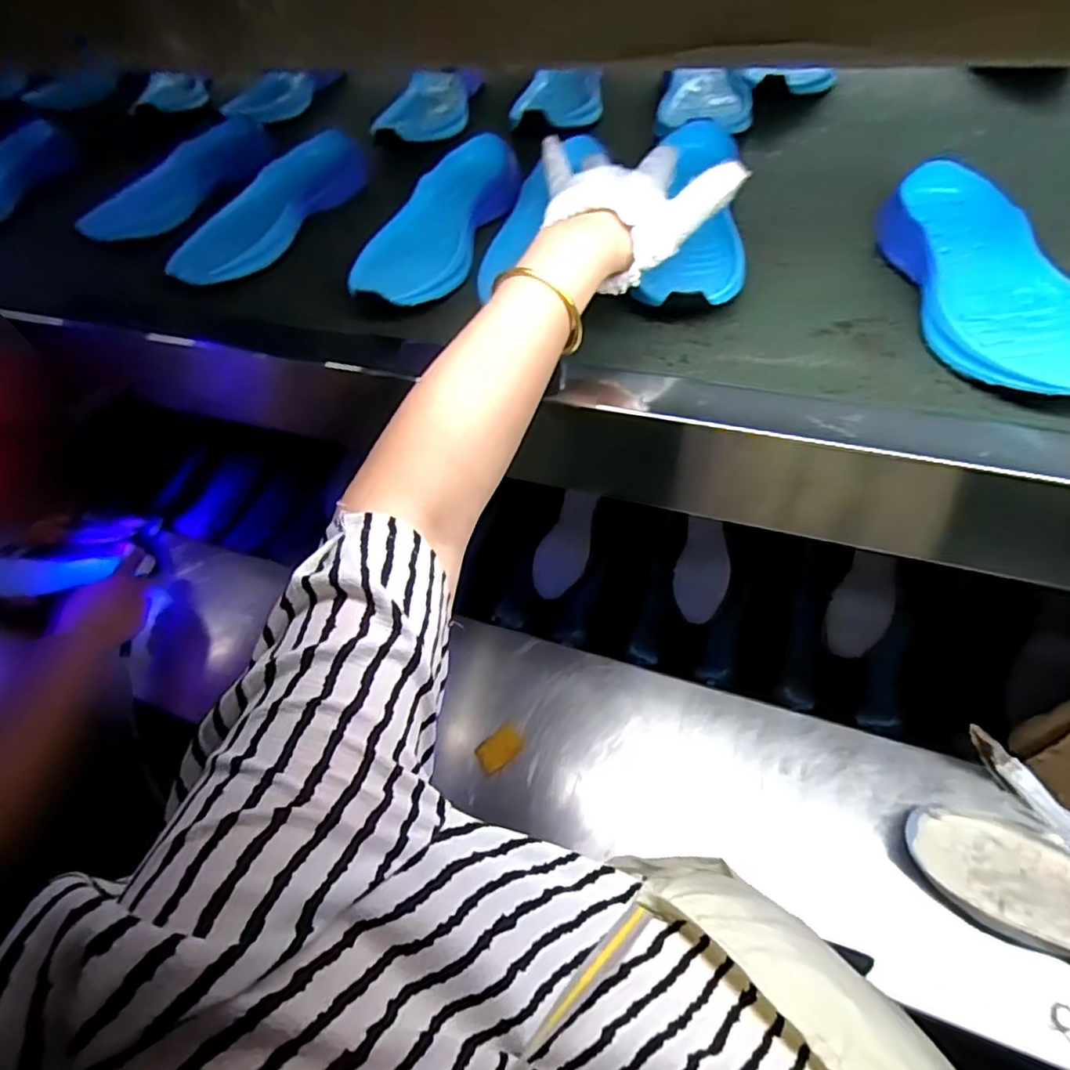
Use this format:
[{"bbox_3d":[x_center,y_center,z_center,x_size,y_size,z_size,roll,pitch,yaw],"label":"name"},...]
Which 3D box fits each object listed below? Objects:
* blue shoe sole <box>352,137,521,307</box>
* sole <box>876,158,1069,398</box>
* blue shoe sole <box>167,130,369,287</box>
[{"bbox_3d":[-0.081,-0.277,0.547,0.088,0.040,0.245,17,58,14],"label":"blue shoe sole"},{"bbox_3d":[0.305,-0.167,0.405,0.089,0.039,0.227,-1,56,2],"label":"sole"},{"bbox_3d":[-0.263,-0.324,0.607,0.077,0.038,0.256,18,59,14],"label":"blue shoe sole"}]

